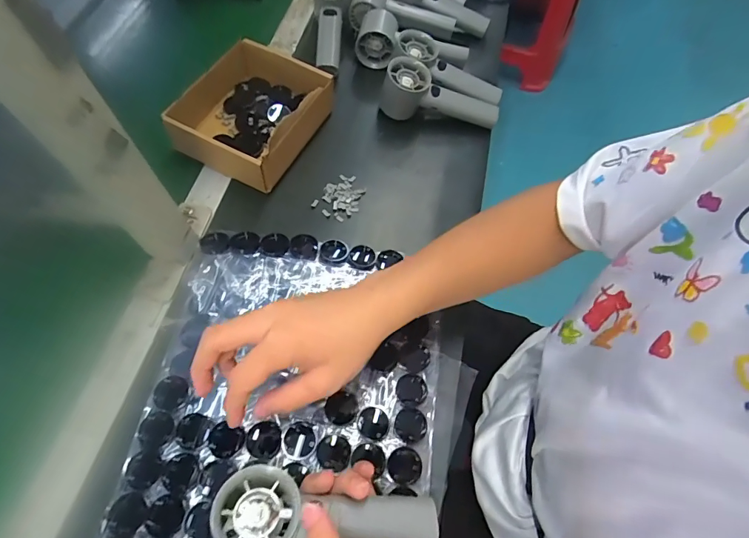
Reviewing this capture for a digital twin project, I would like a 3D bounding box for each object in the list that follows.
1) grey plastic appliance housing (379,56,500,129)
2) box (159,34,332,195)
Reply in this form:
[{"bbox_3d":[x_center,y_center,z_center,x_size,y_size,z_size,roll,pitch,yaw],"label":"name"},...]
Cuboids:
[{"bbox_3d":[0.088,-0.225,0.559,0.161,0.058,0.054,12,62,-11],"label":"grey plastic appliance housing"},{"bbox_3d":[-0.153,-0.194,0.521,0.155,0.074,0.164,23,64,10],"label":"box"}]

